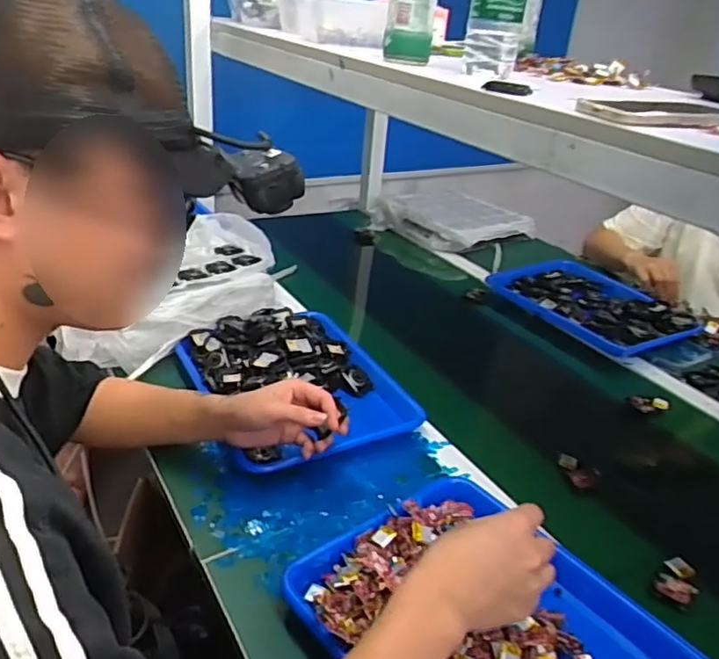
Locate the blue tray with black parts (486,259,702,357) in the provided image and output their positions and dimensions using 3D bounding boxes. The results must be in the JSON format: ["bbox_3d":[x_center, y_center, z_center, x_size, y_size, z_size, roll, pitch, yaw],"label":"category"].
[{"bbox_3d":[0.386,-0.051,1.070,0.210,0.031,0.316,-14,33,-31],"label":"blue tray with black parts"}]

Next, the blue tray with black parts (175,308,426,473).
[{"bbox_3d":[-0.096,0.067,0.878,0.245,0.050,0.314,-12,32,-28],"label":"blue tray with black parts"}]

